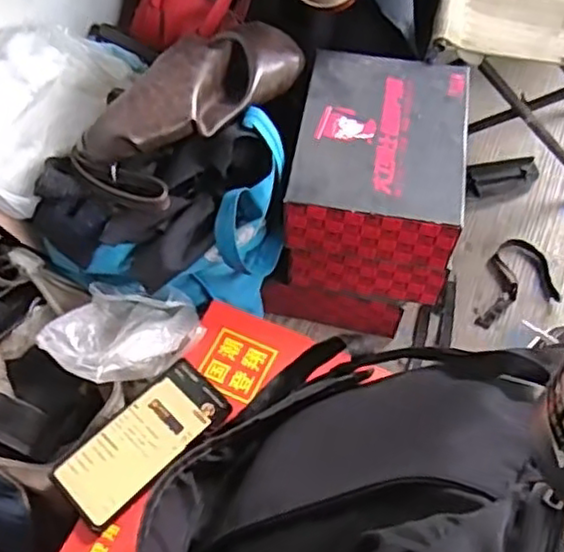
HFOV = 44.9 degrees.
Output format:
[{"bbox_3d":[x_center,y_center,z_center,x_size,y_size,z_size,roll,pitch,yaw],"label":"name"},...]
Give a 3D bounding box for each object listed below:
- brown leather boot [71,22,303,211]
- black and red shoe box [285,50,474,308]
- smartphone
[{"bbox_3d":[-0.082,-0.167,0.653,0.095,0.080,0.239,35,65,20],"label":"brown leather boot"},{"bbox_3d":[0.098,-0.101,0.711,0.153,0.141,0.193,8,59,6],"label":"black and red shoe box"},{"bbox_3d":[-0.124,0.145,0.604,0.154,0.009,0.072,-39,65,-21],"label":"smartphone"}]

